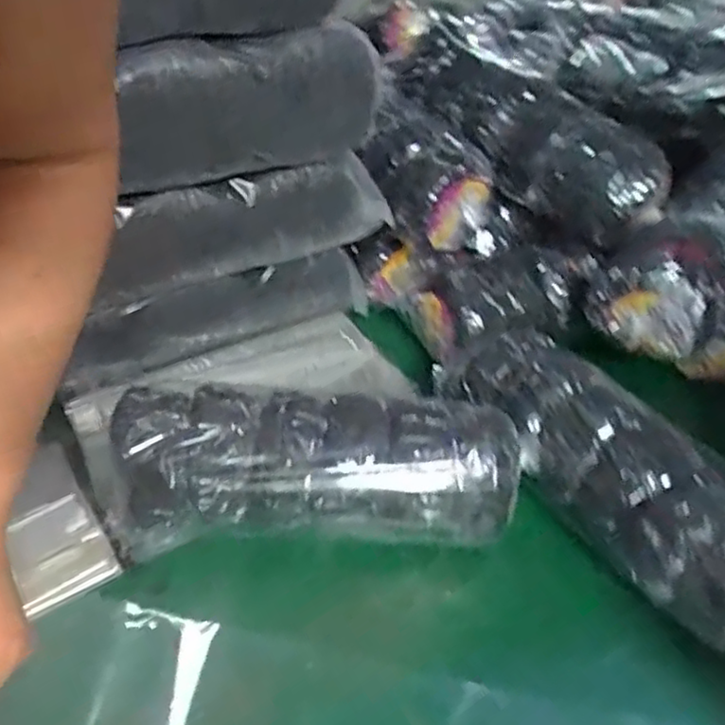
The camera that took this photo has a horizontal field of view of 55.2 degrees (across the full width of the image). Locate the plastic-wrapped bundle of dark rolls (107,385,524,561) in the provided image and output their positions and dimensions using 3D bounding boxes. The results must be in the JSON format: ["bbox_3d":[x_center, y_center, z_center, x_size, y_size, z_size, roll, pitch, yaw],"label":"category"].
[{"bbox_3d":[-0.062,0.147,0.971,0.558,0.164,0.171,3,43,-4],"label":"plastic-wrapped bundle of dark rolls"}]

